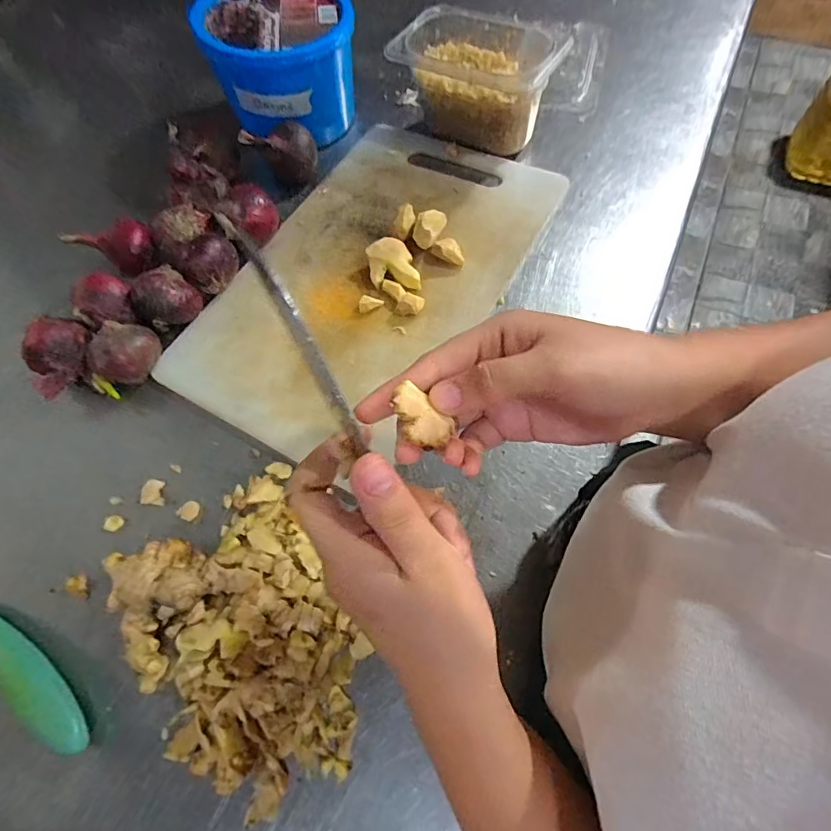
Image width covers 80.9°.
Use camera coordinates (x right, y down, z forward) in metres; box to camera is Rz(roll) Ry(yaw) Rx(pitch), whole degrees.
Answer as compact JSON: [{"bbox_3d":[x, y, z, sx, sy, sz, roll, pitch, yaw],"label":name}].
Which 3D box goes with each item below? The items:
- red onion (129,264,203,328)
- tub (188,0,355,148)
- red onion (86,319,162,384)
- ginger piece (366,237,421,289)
[{"bbox_3d":[-0.231,-0.105,0.458,0.051,0.049,0.049,-1,65,3],"label":"red onion"},{"bbox_3d":[-0.147,-0.397,0.555,0.151,0.118,0.151,-1,65,3],"label":"tub"},{"bbox_3d":[-0.254,-0.052,0.434,0.055,0.053,0.043,-42,69,-15],"label":"red onion"},{"bbox_3d":[-0.022,-0.144,0.469,0.043,0.019,0.056,-12,65,-2],"label":"ginger piece"}]

